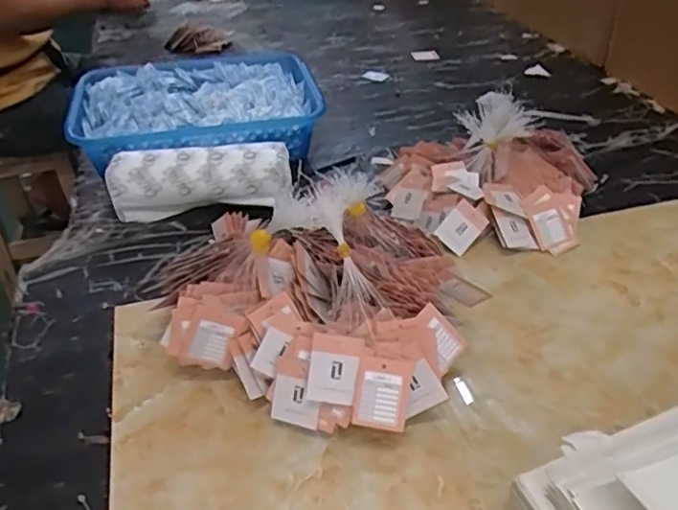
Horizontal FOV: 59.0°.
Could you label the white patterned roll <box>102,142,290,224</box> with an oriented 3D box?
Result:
[{"bbox_3d":[-0.161,-0.085,0.713,0.207,0.076,0.069,-1,38,0],"label":"white patterned roll"}]

